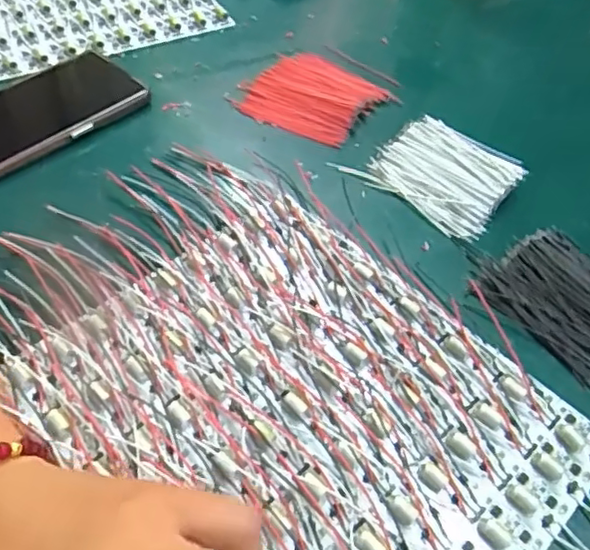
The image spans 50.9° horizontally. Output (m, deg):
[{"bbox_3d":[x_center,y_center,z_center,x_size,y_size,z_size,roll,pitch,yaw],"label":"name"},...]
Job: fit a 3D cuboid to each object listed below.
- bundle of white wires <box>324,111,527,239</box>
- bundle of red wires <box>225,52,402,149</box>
[{"bbox_3d":[0.096,-0.072,0.422,0.100,0.014,0.076,35,58,20],"label":"bundle of white wires"},{"bbox_3d":[0.012,-0.137,0.472,0.101,0.014,0.079,26,55,15],"label":"bundle of red wires"}]

